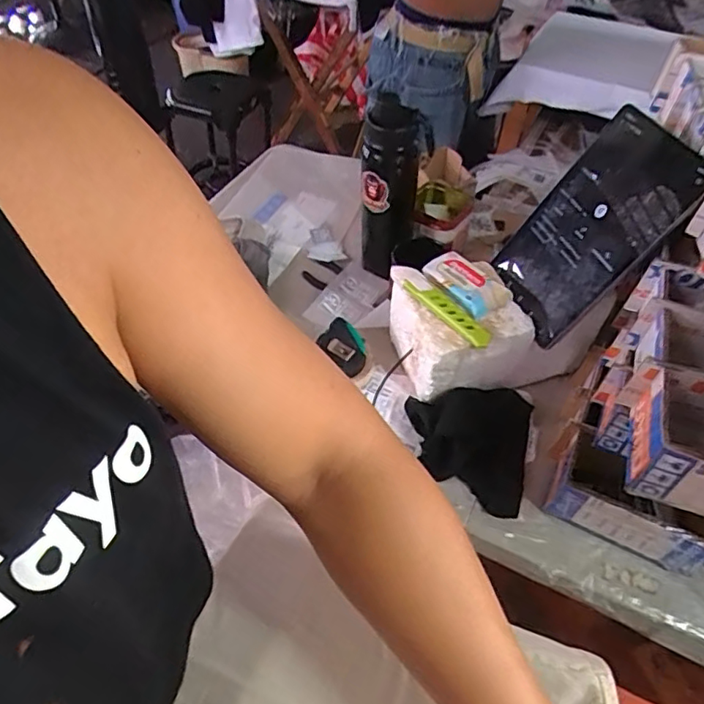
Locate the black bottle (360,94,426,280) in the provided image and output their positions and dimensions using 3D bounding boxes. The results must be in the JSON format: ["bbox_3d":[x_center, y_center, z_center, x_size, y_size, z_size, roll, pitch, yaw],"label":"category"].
[{"bbox_3d":[0.050,-0.227,0.775,0.079,0.223,0.077,6,51,2],"label":"black bottle"}]

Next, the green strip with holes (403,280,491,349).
[{"bbox_3d":[0.113,-0.049,0.671,0.023,0.012,0.126,-34,60,-26],"label":"green strip with holes"}]

